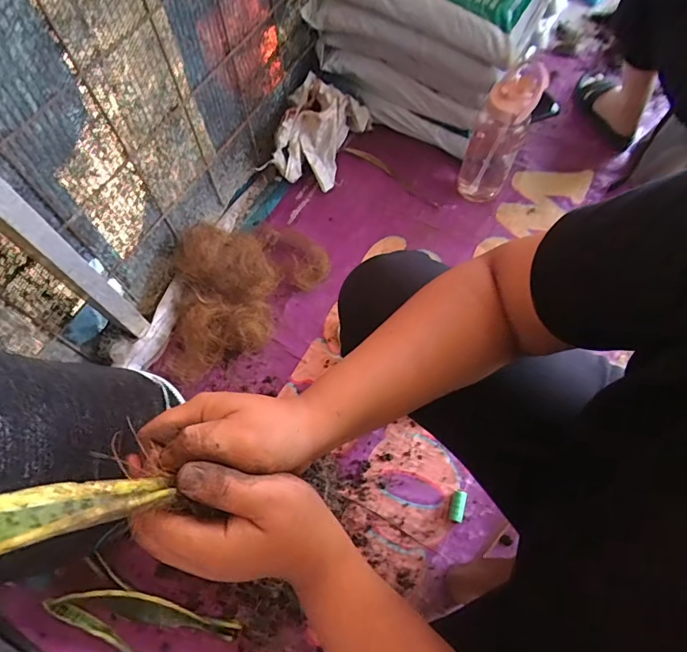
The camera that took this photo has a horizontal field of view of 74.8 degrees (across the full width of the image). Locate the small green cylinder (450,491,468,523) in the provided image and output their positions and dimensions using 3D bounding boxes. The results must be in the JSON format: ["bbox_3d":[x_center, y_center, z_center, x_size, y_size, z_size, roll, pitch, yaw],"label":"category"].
[{"bbox_3d":[0.203,0.317,0.791,0.025,0.016,0.050,15,67,8],"label":"small green cylinder"}]

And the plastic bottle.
[{"bbox_3d":[0.339,-0.415,0.988,0.106,0.305,0.105,21,68,10],"label":"plastic bottle"}]

